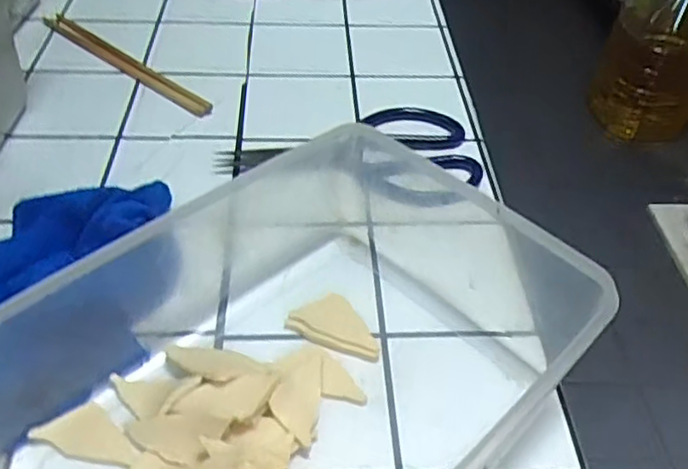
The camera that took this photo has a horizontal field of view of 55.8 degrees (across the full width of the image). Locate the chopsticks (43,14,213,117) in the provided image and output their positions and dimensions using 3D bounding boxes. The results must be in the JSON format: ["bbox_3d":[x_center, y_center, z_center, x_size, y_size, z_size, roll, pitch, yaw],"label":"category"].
[{"bbox_3d":[-0.208,-0.163,0.612,0.231,0.007,0.021,33,52,25],"label":"chopsticks"}]

